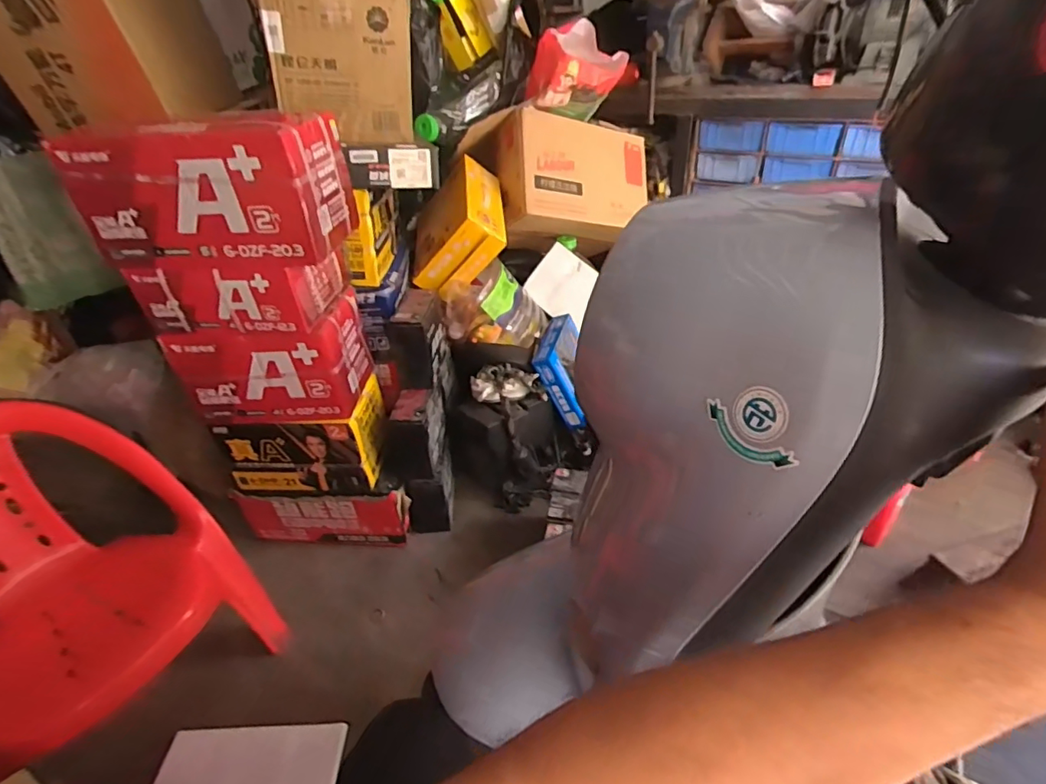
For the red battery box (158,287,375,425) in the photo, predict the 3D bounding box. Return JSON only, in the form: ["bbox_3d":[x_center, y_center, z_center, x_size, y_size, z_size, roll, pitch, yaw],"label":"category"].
[{"bbox_3d":[-0.509,-0.078,1.101,0.321,0.202,0.203,-1,35,5],"label":"red battery box"}]

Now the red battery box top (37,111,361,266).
[{"bbox_3d":[-0.529,-0.352,0.906,0.405,0.205,0.188,-1,35,5],"label":"red battery box top"}]

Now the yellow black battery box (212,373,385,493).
[{"bbox_3d":[-0.486,0.096,1.210,0.353,0.205,0.175,-1,35,5],"label":"yellow black battery box"}]

